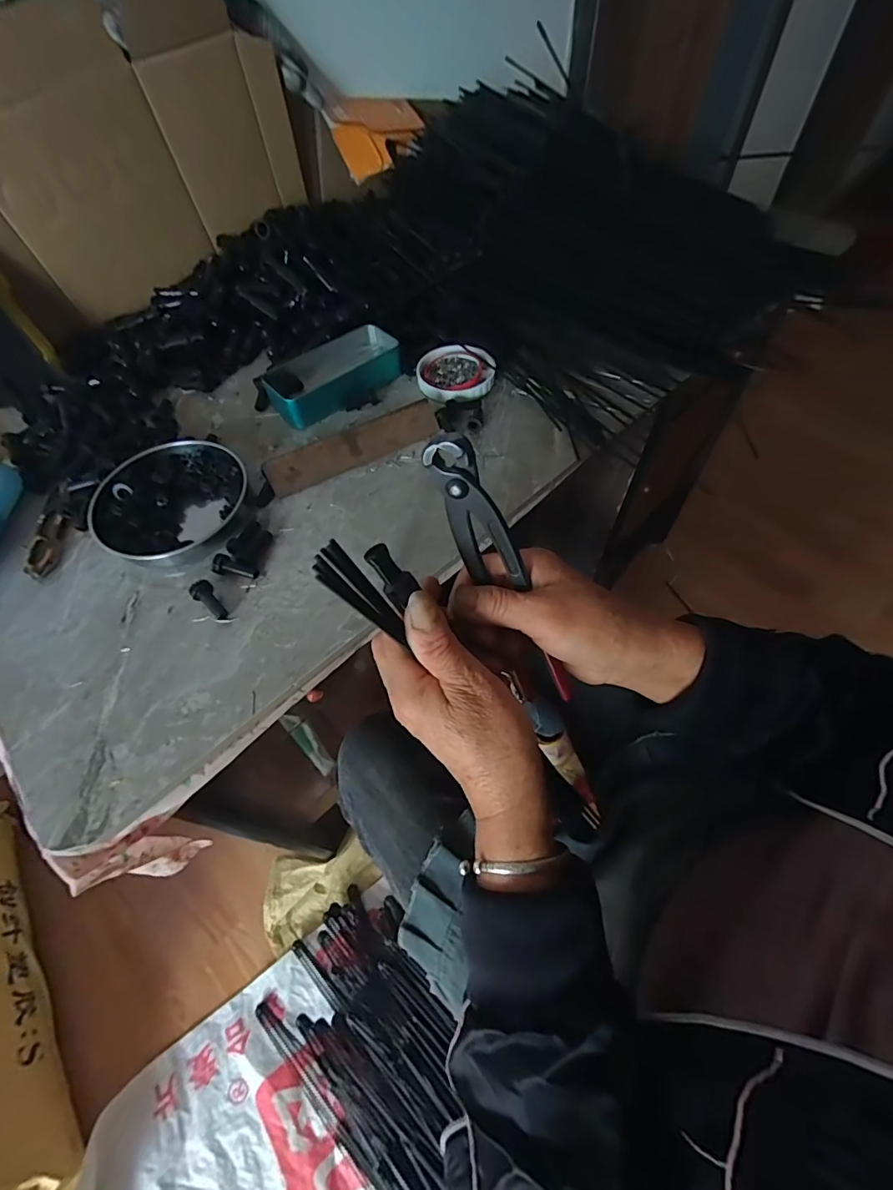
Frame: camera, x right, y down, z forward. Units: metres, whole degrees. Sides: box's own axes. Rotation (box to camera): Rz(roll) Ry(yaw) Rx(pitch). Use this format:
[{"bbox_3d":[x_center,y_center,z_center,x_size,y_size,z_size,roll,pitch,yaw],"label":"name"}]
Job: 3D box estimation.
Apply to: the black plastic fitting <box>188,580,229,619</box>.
[{"bbox_3d":[-0.197,0.005,0.402,0.039,0.014,0.017,39,67,24],"label":"black plastic fitting"}]

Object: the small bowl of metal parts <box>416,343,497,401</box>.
[{"bbox_3d":[0.011,-0.258,0.557,0.089,0.015,0.090,-1,58,2],"label":"small bowl of metal parts"}]

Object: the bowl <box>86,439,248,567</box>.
[{"bbox_3d":[-0.256,-0.087,0.452,0.123,0.028,0.138,11,59,10],"label":"bowl"}]

